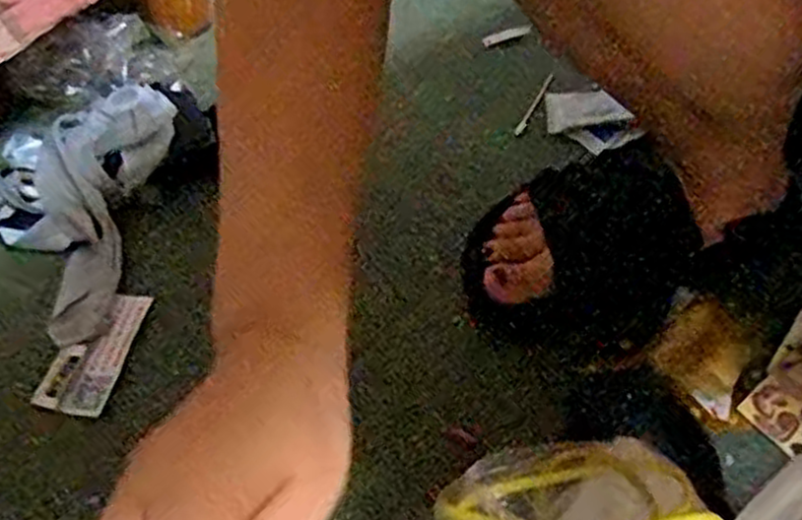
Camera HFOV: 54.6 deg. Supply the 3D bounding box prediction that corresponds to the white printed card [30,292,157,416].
[{"bbox_3d":[-0.219,0.064,0.555,0.047,0.006,0.092,17,65,4],"label":"white printed card"}]

